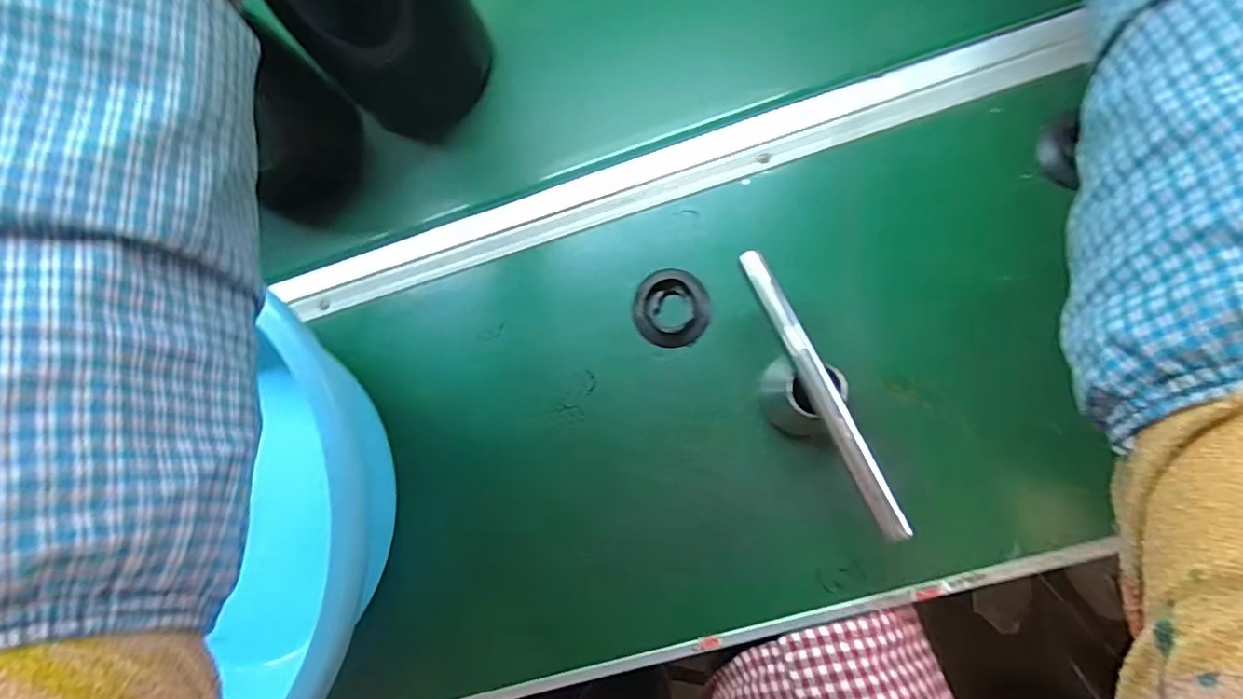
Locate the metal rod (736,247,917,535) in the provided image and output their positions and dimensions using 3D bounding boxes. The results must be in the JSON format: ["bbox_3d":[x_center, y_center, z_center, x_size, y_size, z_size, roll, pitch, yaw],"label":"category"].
[{"bbox_3d":[0.128,0.025,0.356,0.017,0.017,0.198,-26,84,7],"label":"metal rod"}]

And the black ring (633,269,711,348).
[{"bbox_3d":[0.039,-0.032,0.429,0.058,0.012,0.060,1,88,9],"label":"black ring"}]

